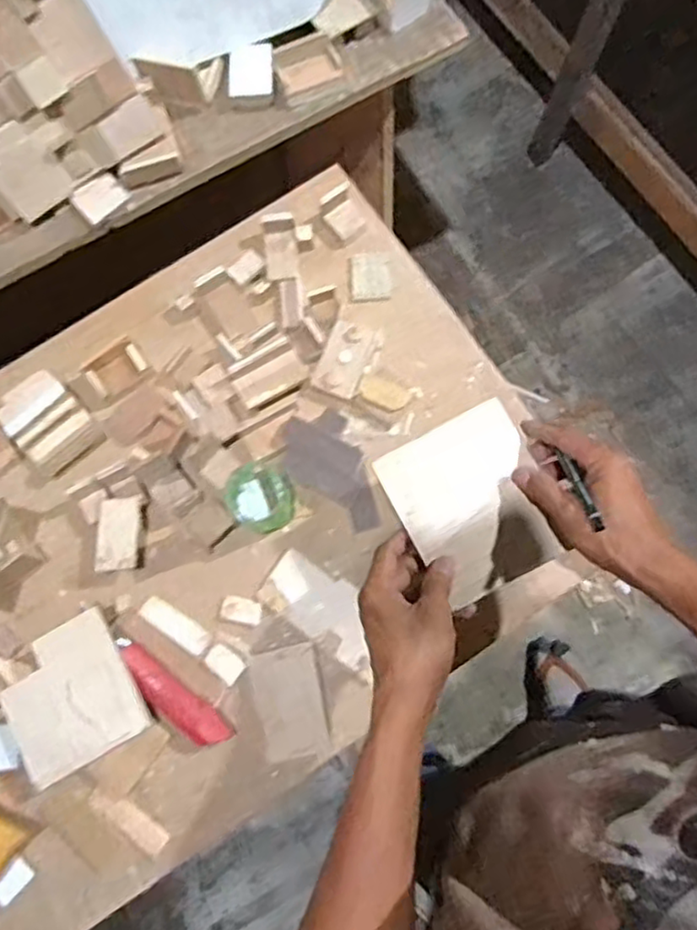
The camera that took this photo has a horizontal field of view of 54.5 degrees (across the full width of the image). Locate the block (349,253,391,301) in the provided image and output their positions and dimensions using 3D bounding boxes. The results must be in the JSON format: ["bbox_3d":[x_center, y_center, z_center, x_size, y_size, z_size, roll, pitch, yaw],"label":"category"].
[{"bbox_3d":[0.024,-0.205,0.739,0.043,0.005,0.057,-4,77,-1],"label":"block"}]

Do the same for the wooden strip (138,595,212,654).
[{"bbox_3d":[-0.170,0.154,0.660,0.075,0.004,0.024,33,79,8],"label":"wooden strip"}]

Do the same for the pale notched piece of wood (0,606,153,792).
[{"bbox_3d":[-0.250,0.207,0.605,0.110,0.012,0.116,-29,81,-4],"label":"pale notched piece of wood"}]

